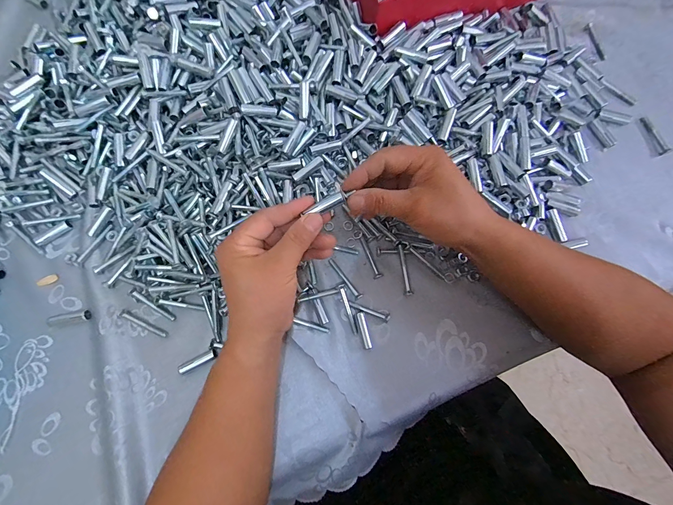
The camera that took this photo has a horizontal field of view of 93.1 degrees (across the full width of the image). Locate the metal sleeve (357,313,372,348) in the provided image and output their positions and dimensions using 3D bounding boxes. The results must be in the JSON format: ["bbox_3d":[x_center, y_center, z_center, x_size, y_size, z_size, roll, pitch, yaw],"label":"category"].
[{"bbox_3d":[0.030,0.083,0.342,0.009,0.010,0.038,-13,78,-2],"label":"metal sleeve"}]

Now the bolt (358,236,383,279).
[{"bbox_3d":[0.037,0.005,0.363,0.009,0.006,0.051,-23,78,-5],"label":"bolt"}]

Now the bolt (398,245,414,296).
[{"bbox_3d":[0.077,0.020,0.356,0.009,0.011,0.055,-6,78,-1],"label":"bolt"}]

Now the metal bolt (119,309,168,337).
[{"bbox_3d":[-0.209,0.077,0.345,0.057,0.004,0.007,26,79,6],"label":"metal bolt"}]

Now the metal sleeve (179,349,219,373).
[{"bbox_3d":[-0.146,0.115,0.336,0.040,0.009,0.011,-25,78,-18],"label":"metal sleeve"}]

